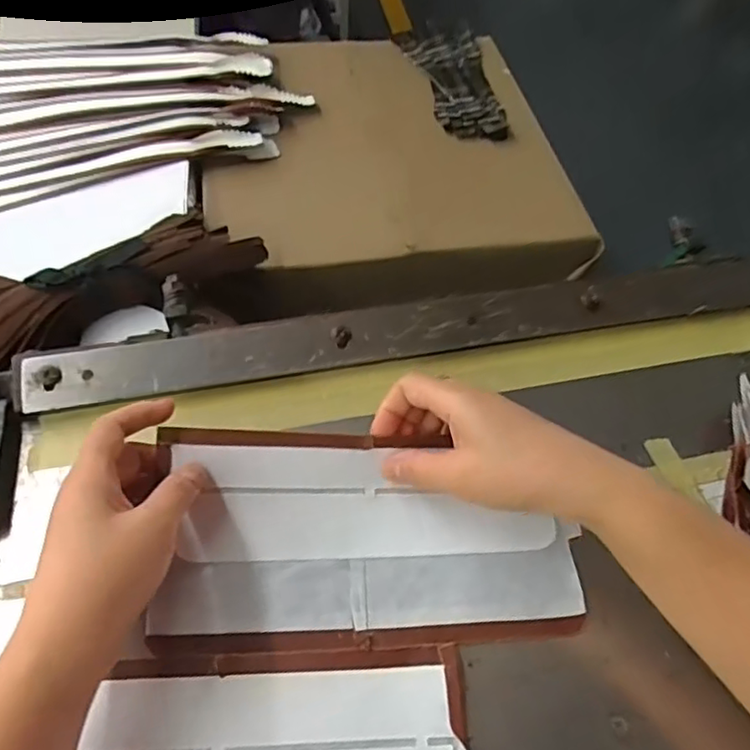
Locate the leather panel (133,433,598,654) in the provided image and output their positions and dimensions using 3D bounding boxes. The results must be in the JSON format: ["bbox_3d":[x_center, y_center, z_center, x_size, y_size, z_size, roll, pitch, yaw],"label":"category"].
[{"bbox_3d":[0.000,0.087,0.345,0.219,0.022,0.108,2,69,-7],"label":"leather panel"}]

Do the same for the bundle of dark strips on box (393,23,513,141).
[{"bbox_3d":[0.118,-0.427,0.909,0.116,0.019,0.289,-9,55,-11],"label":"bundle of dark strips on box"}]

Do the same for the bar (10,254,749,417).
[{"bbox_3d":[0.062,-0.039,0.438,0.566,0.017,0.040,-9,55,-10],"label":"bar"}]

